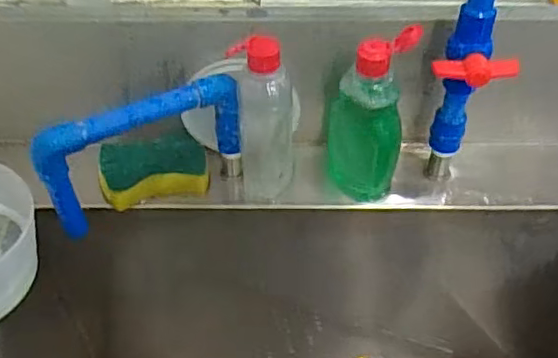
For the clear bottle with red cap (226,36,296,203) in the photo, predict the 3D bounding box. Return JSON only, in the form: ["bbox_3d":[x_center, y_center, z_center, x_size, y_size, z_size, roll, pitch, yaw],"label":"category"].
[{"bbox_3d":[-0.015,-0.053,0.534,0.060,0.159,0.053,7,47,6],"label":"clear bottle with red cap"}]

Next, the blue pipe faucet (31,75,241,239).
[{"bbox_3d":[-0.114,-0.019,0.512,0.171,0.111,0.023,-23,51,-21],"label":"blue pipe faucet"}]

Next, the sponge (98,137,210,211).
[{"bbox_3d":[-0.121,-0.009,0.573,0.099,0.025,0.063,-12,48,-12],"label":"sponge"}]

